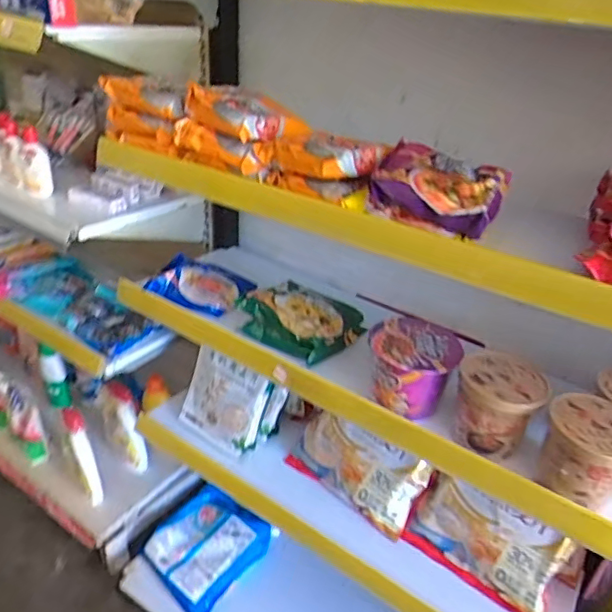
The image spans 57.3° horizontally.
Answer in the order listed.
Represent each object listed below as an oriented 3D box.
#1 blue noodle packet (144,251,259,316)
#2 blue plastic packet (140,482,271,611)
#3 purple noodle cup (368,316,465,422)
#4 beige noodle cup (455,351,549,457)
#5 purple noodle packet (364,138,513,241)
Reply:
[{"bbox_3d":[-0.197,-0.045,1.026,0.169,0.038,0.128,14,34,16],"label":"blue noodle packet"},{"bbox_3d":[-0.252,0.600,1.404,0.249,0.046,0.264,26,39,31],"label":"blue plastic packet"},{"bbox_3d":[0.152,0.090,0.803,0.124,0.098,0.108,6,33,4],"label":"purple noodle cup"},{"bbox_3d":[0.259,0.133,0.760,0.107,0.106,0.101,3,33,-2],"label":"beige noodle cup"},{"bbox_3d":[0.159,-0.142,0.669,0.145,0.064,0.112,17,35,20],"label":"purple noodle packet"}]

